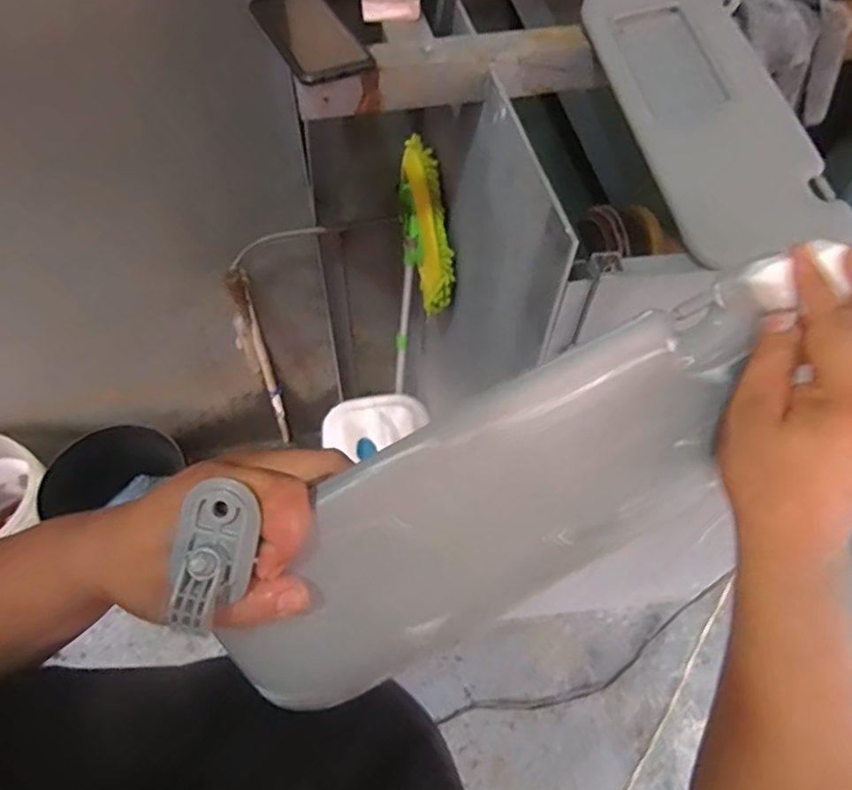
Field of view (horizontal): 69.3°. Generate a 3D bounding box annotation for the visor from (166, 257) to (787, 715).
[{"bbox_3d":[0.047,0.065,0.340,0.323,0.158,0.027,-23,30,-10],"label":"visor"}]

